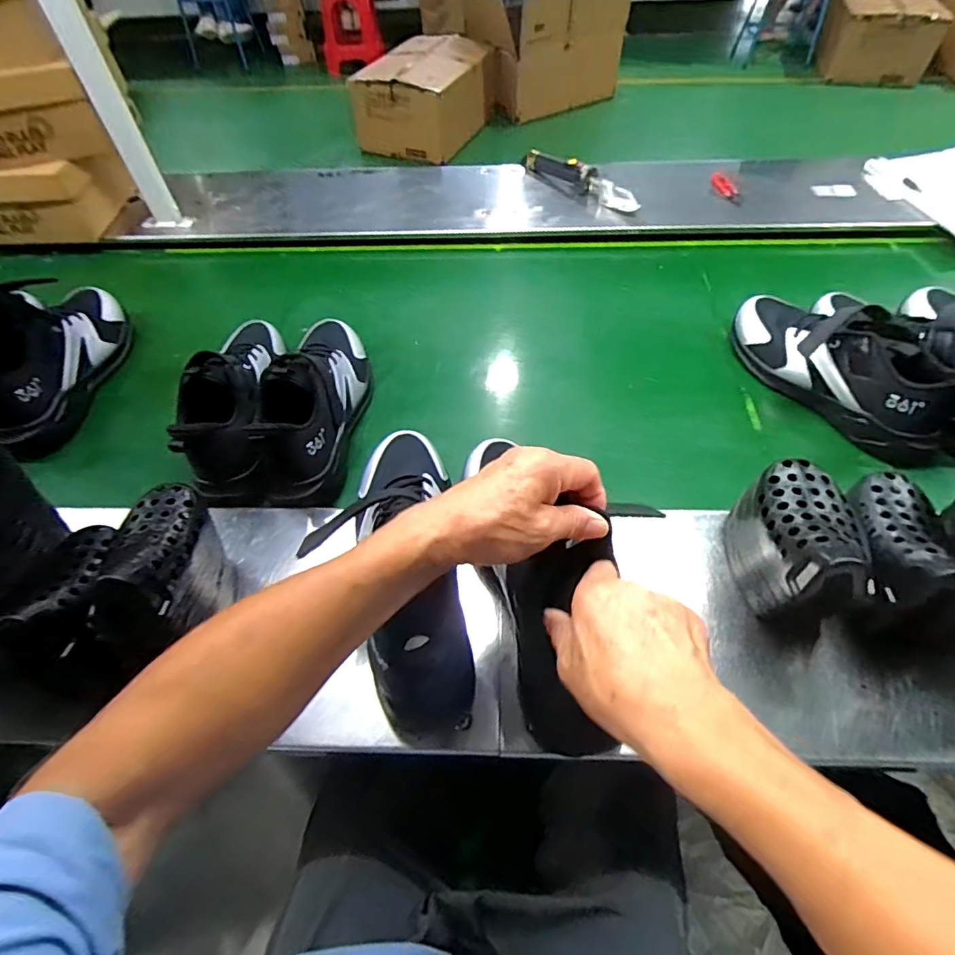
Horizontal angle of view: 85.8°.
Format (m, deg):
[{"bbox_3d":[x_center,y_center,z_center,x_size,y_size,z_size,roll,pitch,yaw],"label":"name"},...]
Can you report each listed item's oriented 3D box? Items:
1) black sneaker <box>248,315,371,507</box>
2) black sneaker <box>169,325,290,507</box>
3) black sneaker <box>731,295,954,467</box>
[{"bbox_3d":[-0.198,-0.107,0.619,0.089,0.116,0.272,2,55,3],"label":"black sneaker"},{"bbox_3d":[-0.293,-0.113,0.619,0.103,0.108,0.288,-11,55,-6],"label":"black sneaker"},{"bbox_3d":[0.439,-0.143,0.636,0.098,0.111,0.285,-34,60,-20],"label":"black sneaker"}]

